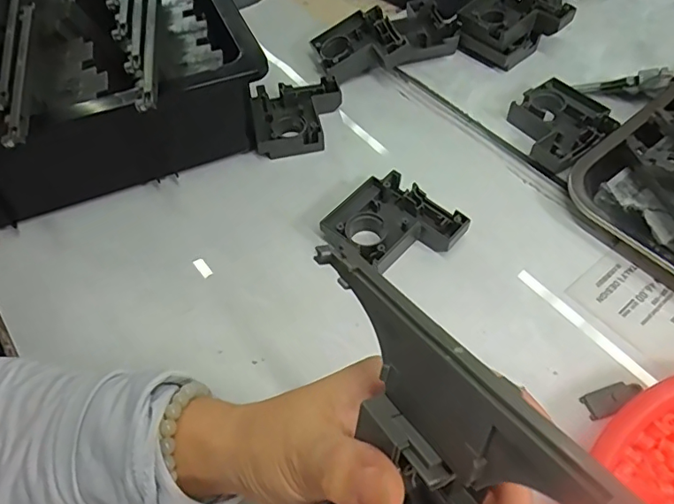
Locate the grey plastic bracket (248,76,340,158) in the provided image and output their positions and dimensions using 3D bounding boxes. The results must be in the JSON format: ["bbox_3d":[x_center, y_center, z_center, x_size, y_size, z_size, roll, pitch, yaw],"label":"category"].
[{"bbox_3d":[-0.034,-0.121,0.454,0.080,0.022,0.076,-10,55,-3],"label":"grey plastic bracket"}]

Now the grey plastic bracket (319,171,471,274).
[{"bbox_3d":[0.041,-0.018,0.380,0.085,0.021,0.076,37,66,26],"label":"grey plastic bracket"}]

